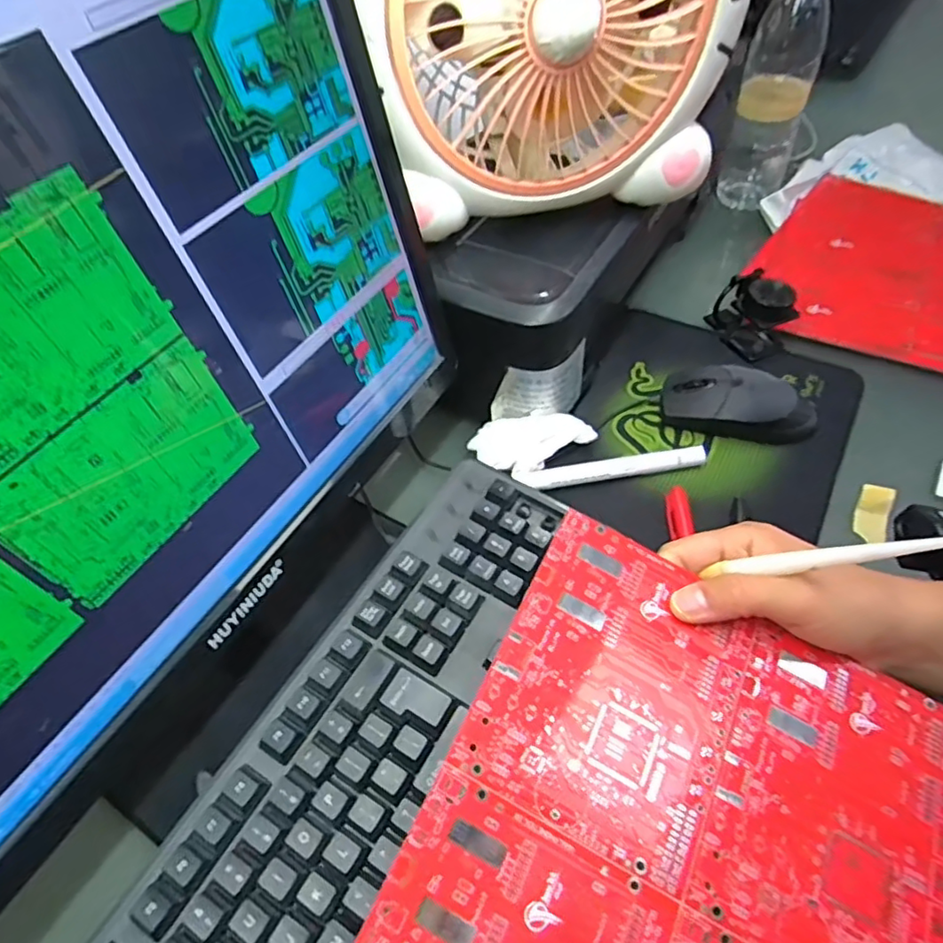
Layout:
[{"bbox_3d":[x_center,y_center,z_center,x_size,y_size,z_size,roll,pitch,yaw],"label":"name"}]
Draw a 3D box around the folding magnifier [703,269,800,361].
[{"bbox_3d":[0.245,-0.138,0.533,0.044,0.059,0.064,-23,53,-12],"label":"folding magnifier"}]

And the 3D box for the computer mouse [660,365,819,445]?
[{"bbox_3d":[0.210,-0.055,0.477,0.117,0.038,0.058,14,54,16],"label":"computer mouse"}]

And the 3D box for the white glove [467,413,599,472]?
[{"bbox_3d":[0.045,-0.023,0.465,0.093,0.025,0.037,1,52,6],"label":"white glove"}]

